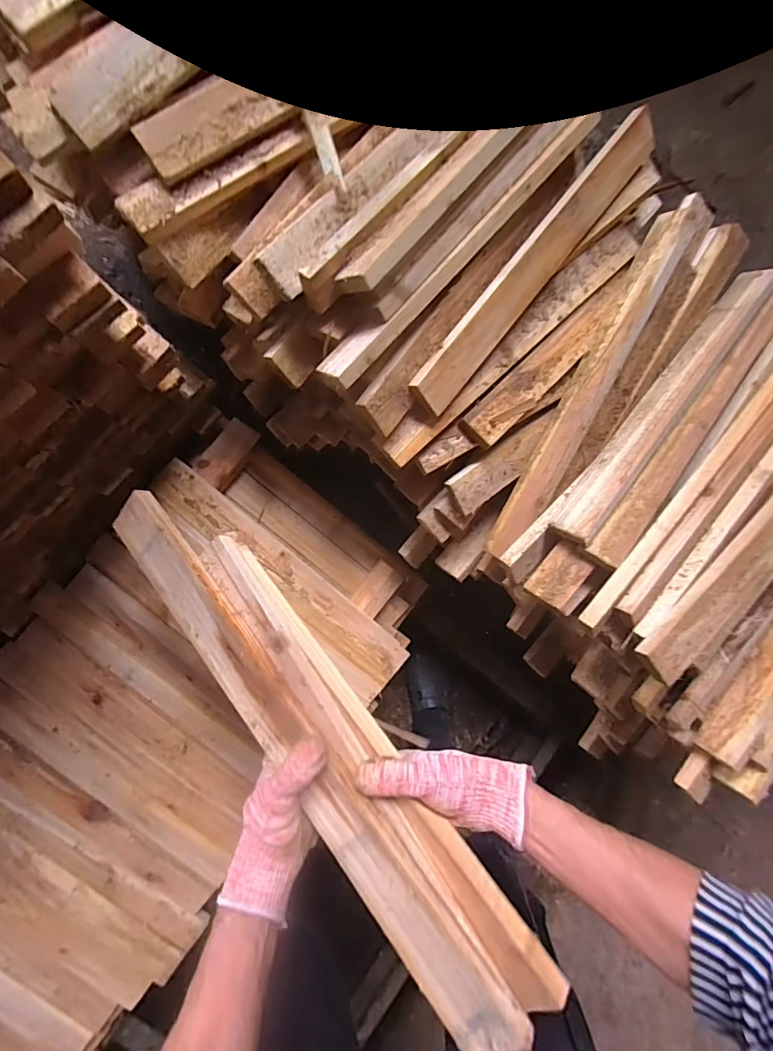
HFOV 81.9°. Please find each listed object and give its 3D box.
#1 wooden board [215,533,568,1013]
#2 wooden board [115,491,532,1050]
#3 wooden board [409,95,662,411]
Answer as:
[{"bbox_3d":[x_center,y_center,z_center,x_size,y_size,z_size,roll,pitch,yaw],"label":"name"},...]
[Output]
[{"bbox_3d":[-0.019,0.196,0.406,0.038,0.029,0.464,-38,77,-8],"label":"wooden board"},{"bbox_3d":[-0.089,0.185,0.399,0.056,0.022,0.551,-38,76,-8],"label":"wooden board"},{"bbox_3d":[0.202,-0.344,0.576,0.500,0.021,0.072,-52,125,-7],"label":"wooden board"}]

